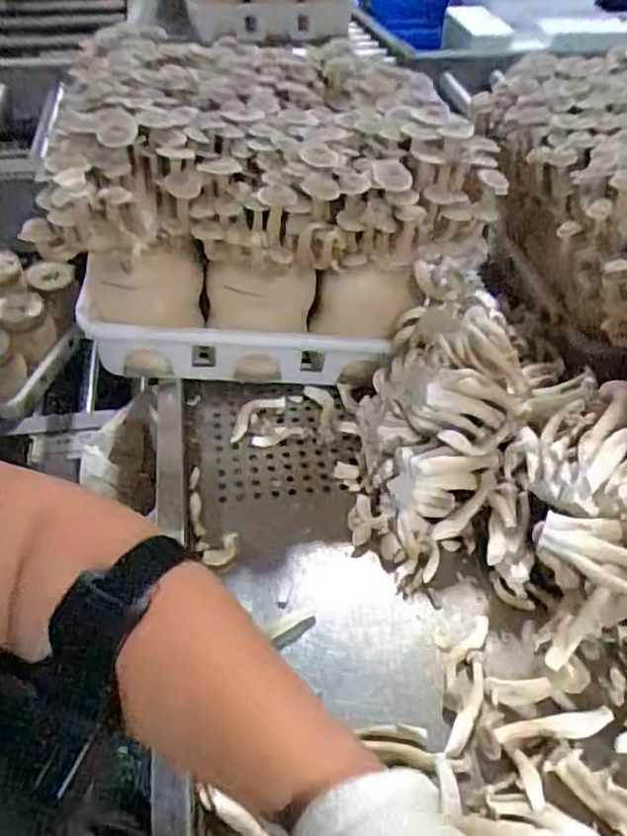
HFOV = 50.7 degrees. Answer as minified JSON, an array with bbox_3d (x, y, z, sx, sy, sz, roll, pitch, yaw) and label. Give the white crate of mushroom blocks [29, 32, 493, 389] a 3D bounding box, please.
[{"bbox_3d":[-0.047,-0.272,0.893,0.493,0.319,0.435,1,45,-2],"label":"white crate of mushroom blocks"}]

